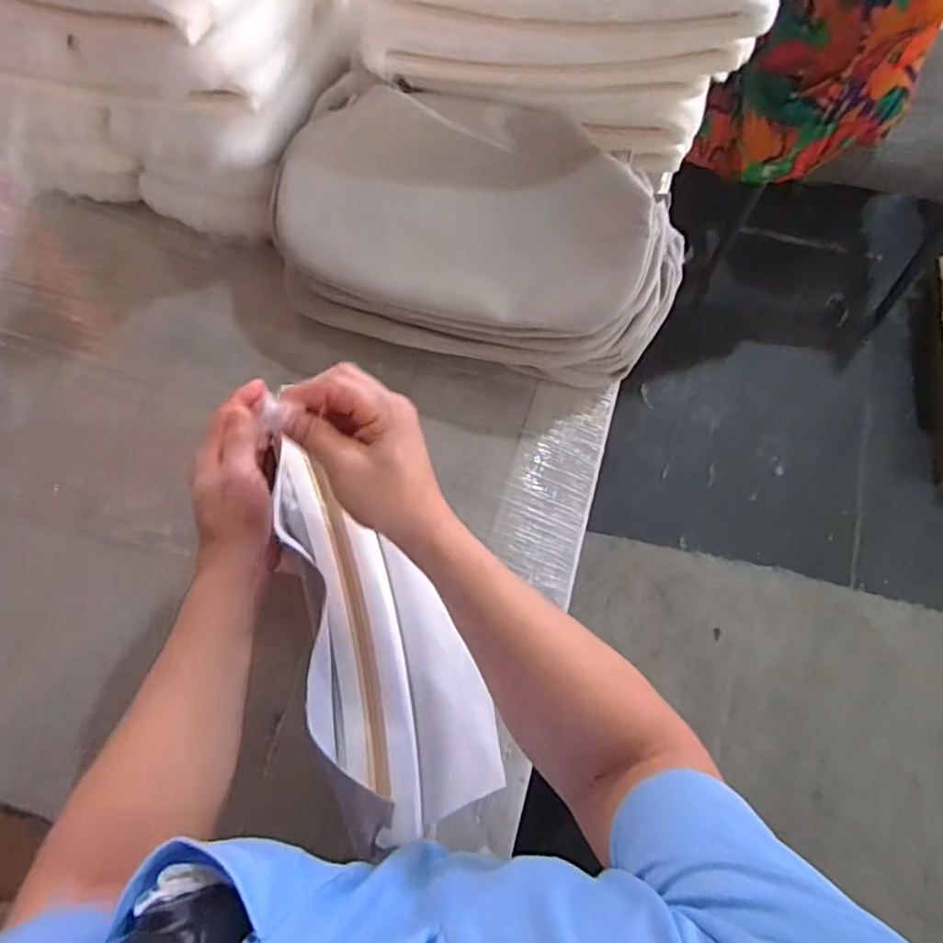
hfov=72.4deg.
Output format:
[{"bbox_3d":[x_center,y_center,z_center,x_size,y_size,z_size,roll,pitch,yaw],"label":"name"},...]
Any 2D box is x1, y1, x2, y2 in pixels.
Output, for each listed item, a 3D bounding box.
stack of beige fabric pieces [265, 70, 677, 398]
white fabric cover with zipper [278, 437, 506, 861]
[{"bbox_3d":[0.007,-0.288,0.792,0.480,0.176,0.268,17,71,8],"label":"stack of beige fabric pieces"},{"bbox_3d":[-0.085,0.138,0.533,0.128,0.107,0.317,-23,84,-6],"label":"white fabric cover with zipper"}]

